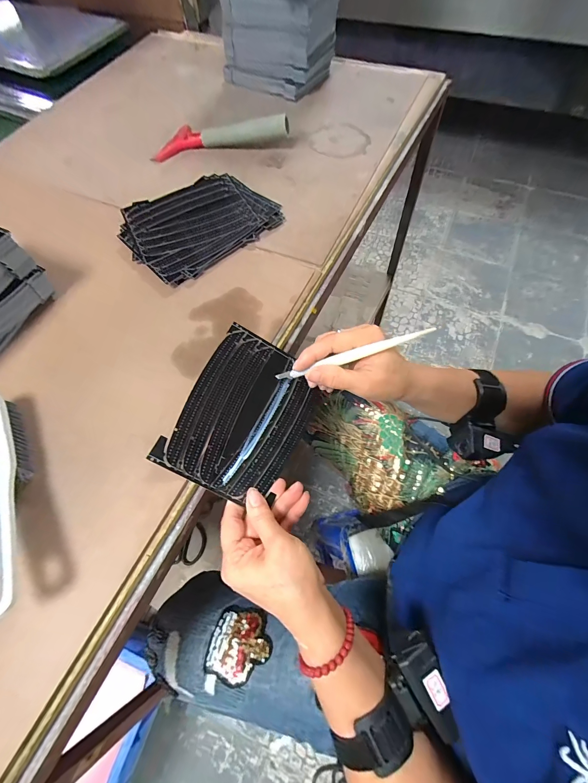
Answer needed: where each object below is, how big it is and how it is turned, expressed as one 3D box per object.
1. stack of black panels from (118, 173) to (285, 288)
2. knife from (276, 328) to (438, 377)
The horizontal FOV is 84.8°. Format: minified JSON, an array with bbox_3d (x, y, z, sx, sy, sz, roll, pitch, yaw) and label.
[{"bbox_3d":[-0.133,-0.237,0.442,0.194,0.013,0.168,-40,69,-14],"label":"stack of black panels"},{"bbox_3d":[0.049,-0.033,0.294,0.146,0.011,0.009,-16,61,20],"label":"knife"}]

